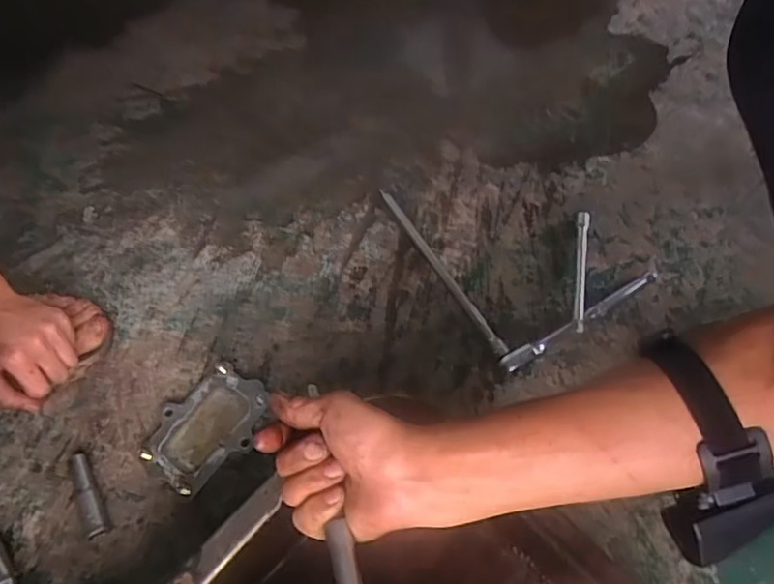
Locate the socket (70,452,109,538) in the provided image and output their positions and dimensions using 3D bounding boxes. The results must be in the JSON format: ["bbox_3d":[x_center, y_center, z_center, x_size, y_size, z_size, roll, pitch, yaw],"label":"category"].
[{"bbox_3d":[-0.282,0.187,0.531,0.016,0.021,0.084,-29,63,-11],"label":"socket"}]

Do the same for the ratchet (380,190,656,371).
[{"bbox_3d":[0.130,-0.060,0.627,0.189,0.026,0.261,-31,64,-12],"label":"ratchet"}]

